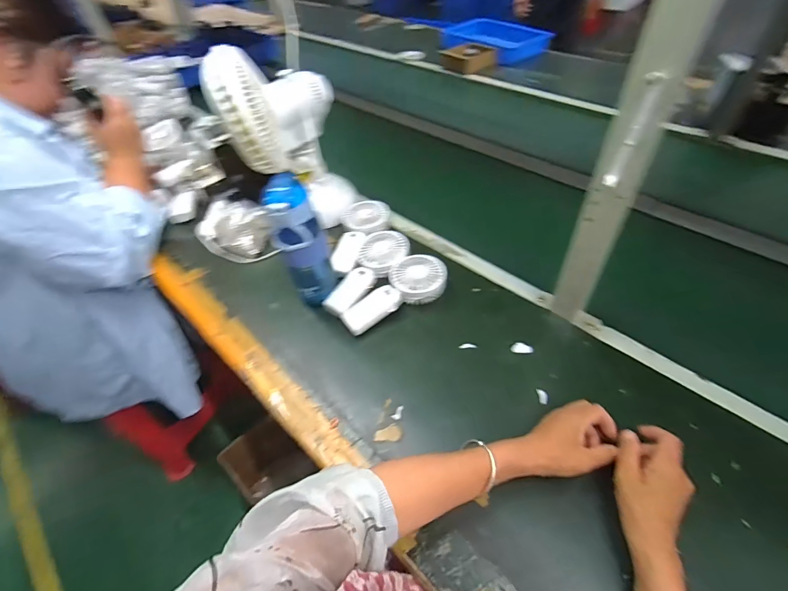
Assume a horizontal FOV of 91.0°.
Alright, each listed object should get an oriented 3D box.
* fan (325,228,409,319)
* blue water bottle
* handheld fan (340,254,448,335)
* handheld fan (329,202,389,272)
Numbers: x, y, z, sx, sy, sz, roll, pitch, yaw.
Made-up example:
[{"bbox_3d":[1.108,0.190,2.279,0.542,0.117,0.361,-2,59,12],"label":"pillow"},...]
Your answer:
[{"bbox_3d":[-0.044,-0.034,0.676,0.100,0.053,0.185,16,52,18],"label":"fan"},{"bbox_3d":[-0.139,-0.073,0.604,0.073,0.222,0.056,-17,49,-10],"label":"blue water bottle"},{"bbox_3d":[-0.002,-0.006,0.646,0.185,0.040,0.086,-23,50,-14],"label":"handheld fan"},{"bbox_3d":[-0.077,-0.115,0.743,0.087,0.035,0.188,17,52,19],"label":"handheld fan"}]

